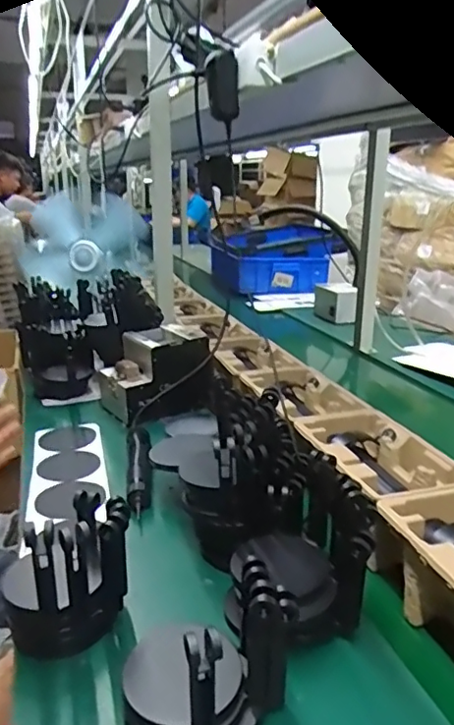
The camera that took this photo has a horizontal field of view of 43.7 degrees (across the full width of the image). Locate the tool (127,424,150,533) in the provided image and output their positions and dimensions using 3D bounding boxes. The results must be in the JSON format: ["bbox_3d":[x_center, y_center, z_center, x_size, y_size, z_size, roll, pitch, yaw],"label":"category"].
[{"bbox_3d":[-0.136,0.166,0.873,0.034,0.047,0.234,-1,19,-8],"label":"tool"}]

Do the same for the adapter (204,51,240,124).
[{"bbox_3d":[-0.006,-0.353,0.724,0.041,0.077,0.025,3,19,4],"label":"adapter"}]

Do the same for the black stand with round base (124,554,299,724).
[{"bbox_3d":[-0.024,0.240,0.470,0.113,0.131,0.113,-14,24,-37],"label":"black stand with round base"}]

